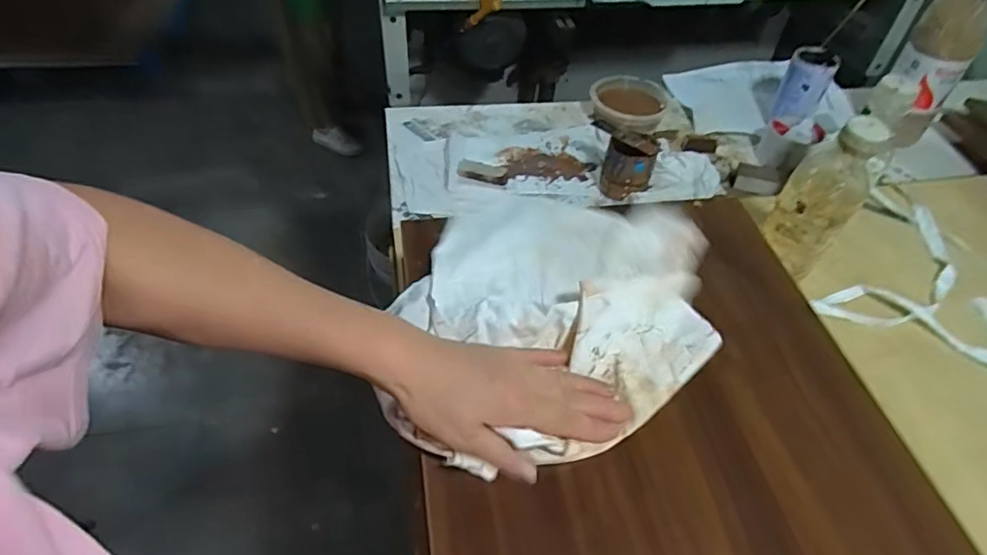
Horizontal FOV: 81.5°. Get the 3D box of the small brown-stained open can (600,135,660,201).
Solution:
[{"bbox_3d":[0.182,-0.145,0.775,0.064,0.076,0.057,12,49,9],"label":"small brown-stained open can"}]

